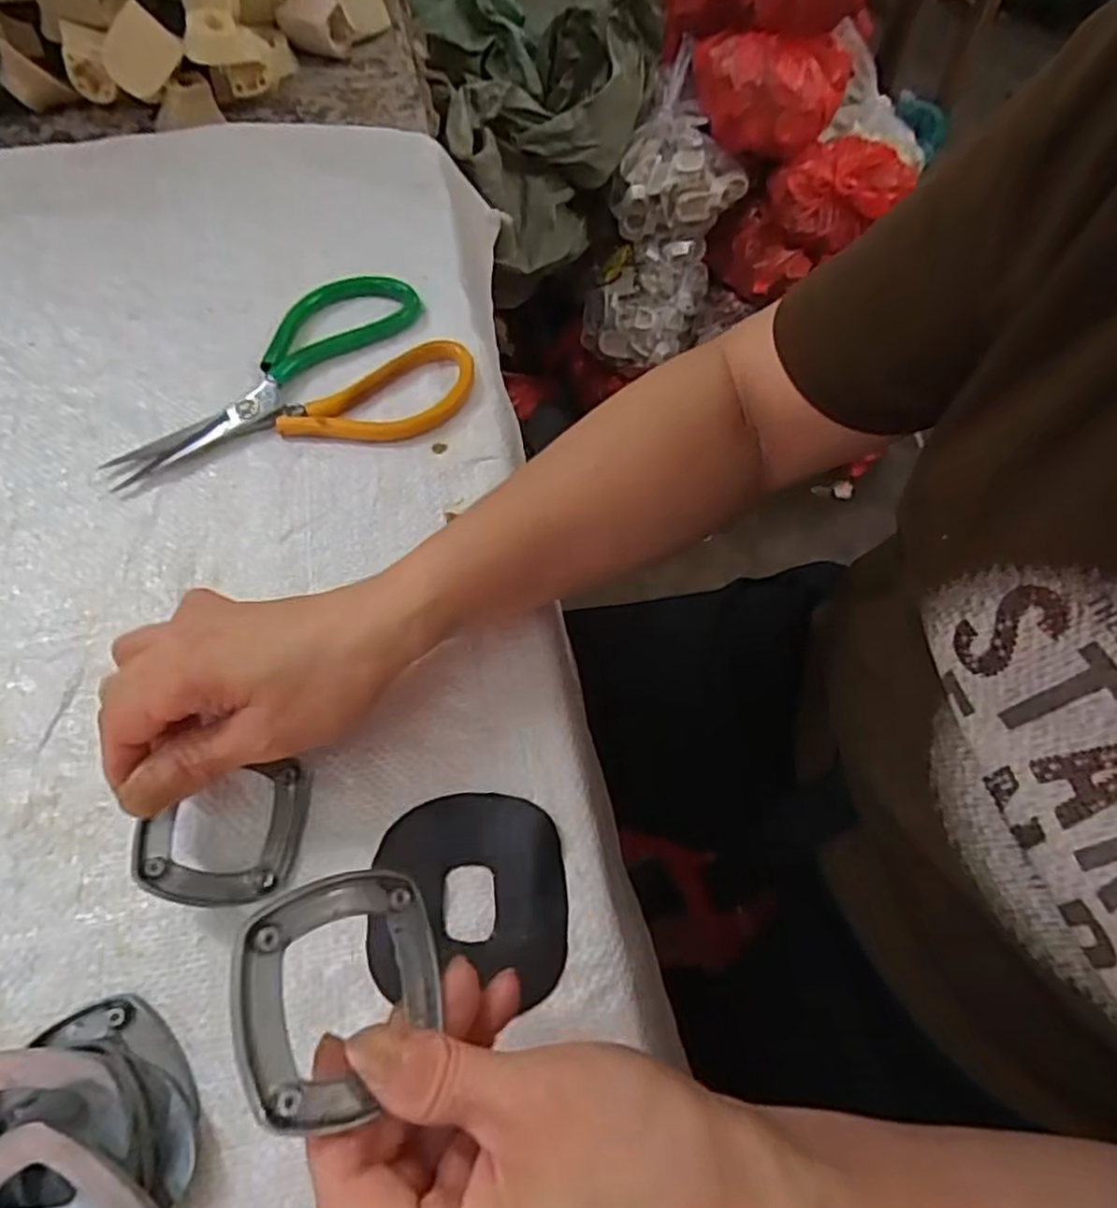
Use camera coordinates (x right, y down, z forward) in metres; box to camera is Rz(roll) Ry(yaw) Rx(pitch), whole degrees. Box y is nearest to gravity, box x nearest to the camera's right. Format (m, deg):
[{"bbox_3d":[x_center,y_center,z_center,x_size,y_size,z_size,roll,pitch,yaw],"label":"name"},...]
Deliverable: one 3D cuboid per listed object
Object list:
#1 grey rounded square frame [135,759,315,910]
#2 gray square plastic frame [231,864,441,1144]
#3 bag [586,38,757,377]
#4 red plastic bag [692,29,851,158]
[{"bbox_3d":[-0.128,0.086,0.283,0.059,0.010,0.054,15,51,-27],"label":"grey rounded square frame"},{"bbox_3d":[-0.060,0.107,0.206,0.058,0.009,0.058,-4,76,-37],"label":"gray square plastic frame"},{"bbox_3d":[0.174,-0.595,1.138,0.215,0.439,0.117,10,23,3],"label":"bag"},{"bbox_3d":[0.315,-0.743,1.063,0.223,0.105,0.144,1,62,-3],"label":"red plastic bag"}]

